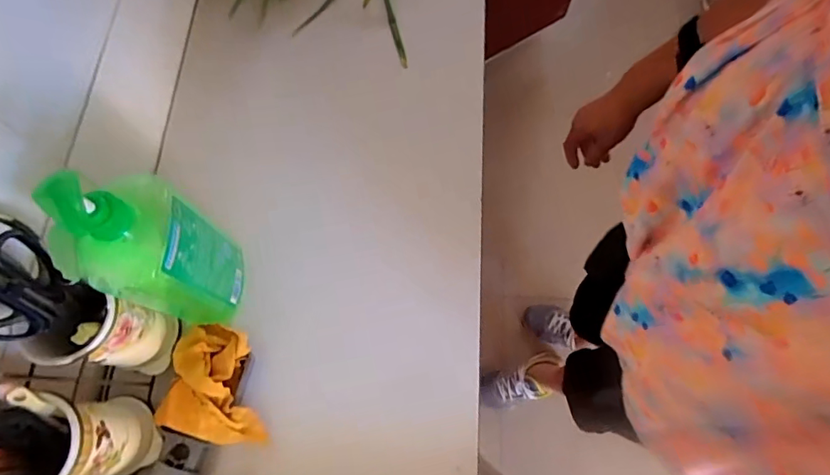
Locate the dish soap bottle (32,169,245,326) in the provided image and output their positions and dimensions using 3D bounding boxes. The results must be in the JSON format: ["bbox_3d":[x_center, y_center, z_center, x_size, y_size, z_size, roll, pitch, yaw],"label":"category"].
[{"bbox_3d":[-0.236,0.009,0.457,0.074,0.259,0.113,10,71,3],"label":"dish soap bottle"}]

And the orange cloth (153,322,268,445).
[{"bbox_3d":[-0.229,0.164,0.537,0.102,0.034,0.139,-14,72,-6],"label":"orange cloth"}]

